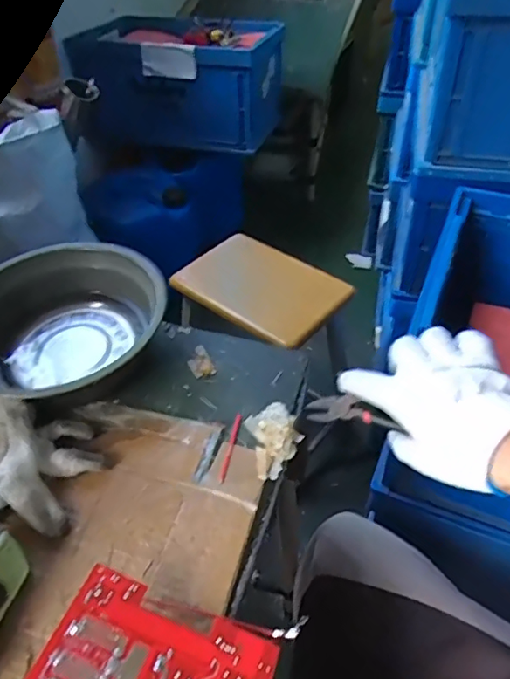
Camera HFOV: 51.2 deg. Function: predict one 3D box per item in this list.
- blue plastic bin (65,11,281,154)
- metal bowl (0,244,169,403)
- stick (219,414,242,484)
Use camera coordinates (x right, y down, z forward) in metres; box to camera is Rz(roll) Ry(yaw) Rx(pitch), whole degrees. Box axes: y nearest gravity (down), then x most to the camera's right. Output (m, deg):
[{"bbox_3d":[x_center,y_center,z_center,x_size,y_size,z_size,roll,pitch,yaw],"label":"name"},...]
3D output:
[{"bbox_3d":[-0.210,-0.788,1.614,0.523,0.294,0.390,10,48,12],"label":"blue plastic bin"},{"bbox_3d":[-0.184,-0.011,0.500,0.150,0.069,0.187,26,53,25],"label":"metal bowl"},{"bbox_3d":[-0.020,0.089,0.444,0.006,0.004,0.067,7,47,10],"label":"stick"}]

